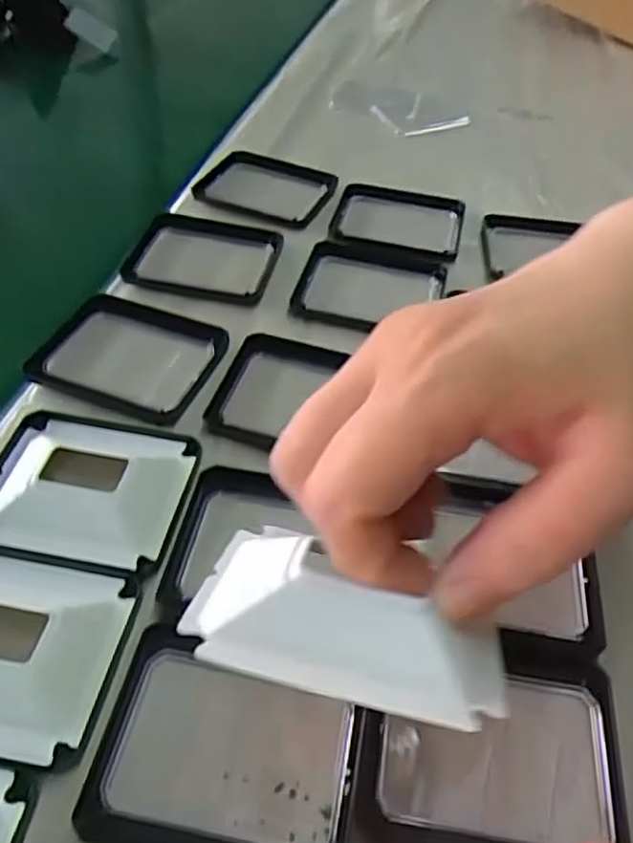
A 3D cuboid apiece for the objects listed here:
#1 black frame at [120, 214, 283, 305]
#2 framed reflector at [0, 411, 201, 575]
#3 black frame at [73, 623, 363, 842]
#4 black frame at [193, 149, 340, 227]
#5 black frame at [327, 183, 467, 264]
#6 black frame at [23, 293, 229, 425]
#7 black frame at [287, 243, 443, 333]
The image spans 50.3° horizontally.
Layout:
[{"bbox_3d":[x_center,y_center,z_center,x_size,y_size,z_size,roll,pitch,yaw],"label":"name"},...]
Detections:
[{"bbox_3d":[-0.067,-0.098,0.392,0.088,0.007,0.067,9,47,4],"label":"black frame"},{"bbox_3d":[-0.095,0.022,0.273,0.080,0.013,0.068,9,47,4],"label":"framed reflector"},{"bbox_3d":[-0.027,0.102,0.212,0.079,0.005,0.065,10,47,5],"label":"black frame"},{"bbox_3d":[-0.034,-0.155,0.444,0.083,0.005,0.070,17,48,12],"label":"black frame"},{"bbox_3d":[0.050,-0.125,0.425,0.083,0.007,0.070,12,47,6],"label":"black frame"},{"bbox_3d":[-0.092,-0.034,0.332,0.083,0.005,0.071,19,48,13],"label":"black frame"},{"bbox_3d":[0.031,-0.076,0.384,0.082,0.009,0.069,9,47,4],"label":"black frame"}]

